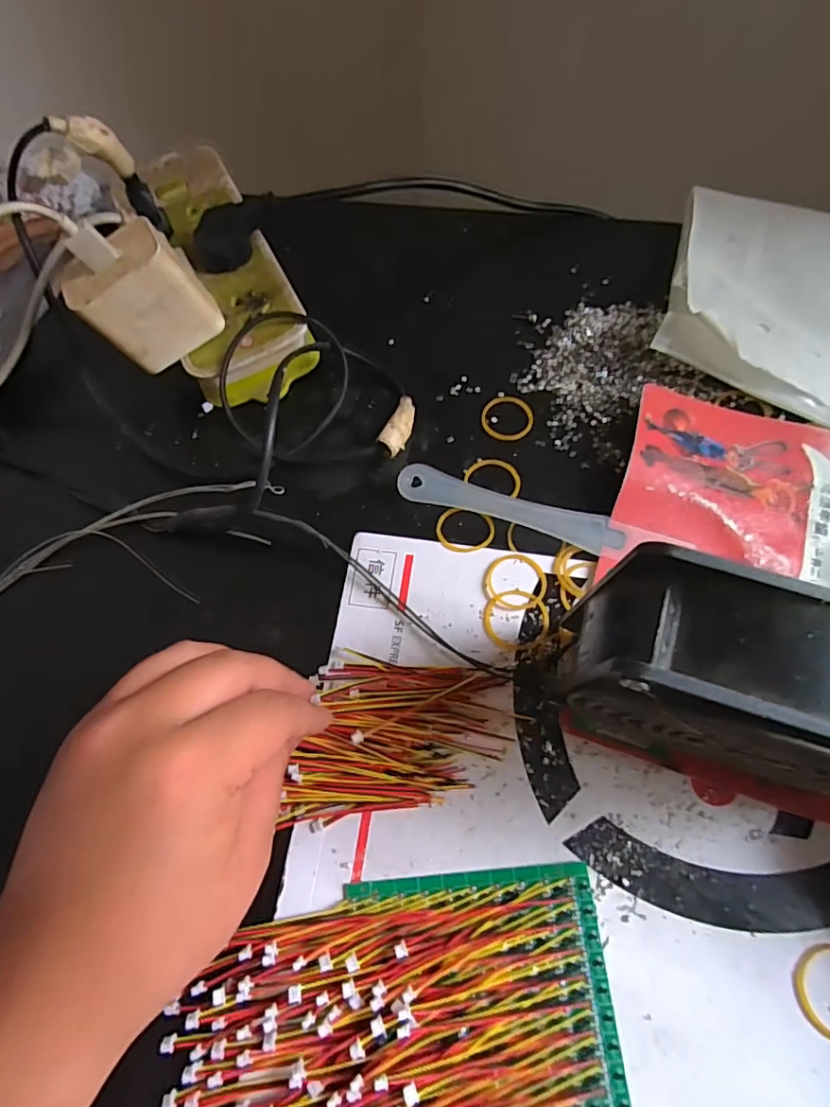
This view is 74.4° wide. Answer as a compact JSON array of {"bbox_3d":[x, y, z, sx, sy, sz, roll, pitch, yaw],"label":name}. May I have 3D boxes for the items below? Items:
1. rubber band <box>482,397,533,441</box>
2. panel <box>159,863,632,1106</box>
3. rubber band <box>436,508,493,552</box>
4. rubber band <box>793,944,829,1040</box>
[{"bbox_3d":[0.054,-0.080,0.320,0.030,0.004,0.030,6,68,5],"label":"rubber band"},{"bbox_3d":[-0.009,0.180,0.202,0.165,0.017,0.094,-8,68,-1],"label":"panel"},{"bbox_3d":[0.027,-0.012,0.290,0.030,0.004,0.025,12,69,7],"label":"rubber band"},{"bbox_3d":[0.163,0.168,0.209,0.032,0.005,0.030,8,68,5],"label":"rubber band"}]

